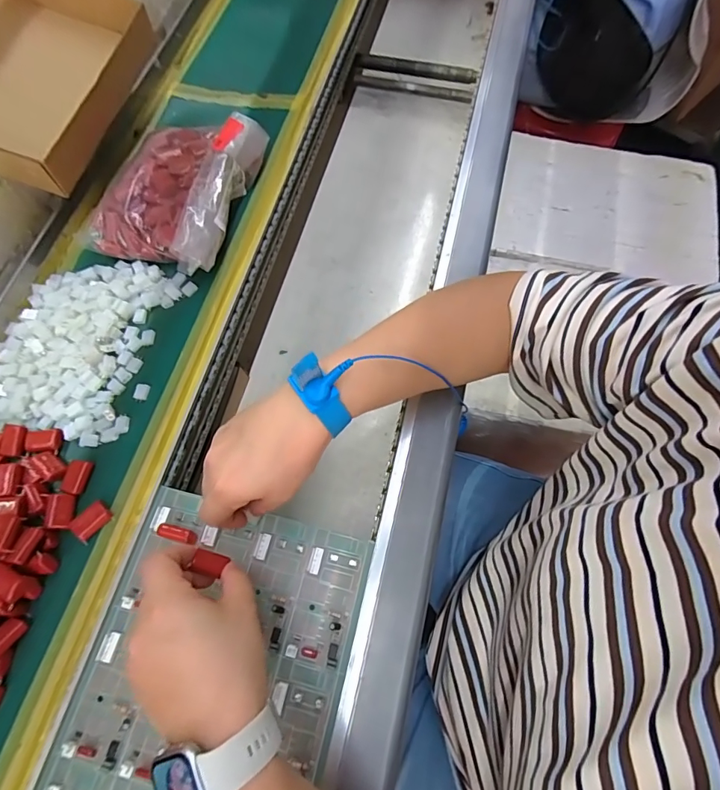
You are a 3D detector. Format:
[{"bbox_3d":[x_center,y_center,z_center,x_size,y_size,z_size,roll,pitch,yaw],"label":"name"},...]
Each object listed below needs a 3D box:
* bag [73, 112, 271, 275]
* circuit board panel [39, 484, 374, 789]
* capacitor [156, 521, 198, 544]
[{"bbox_3d":[-0.186,-0.207,0.448,0.141,0.055,0.179,15,70,6],"label":"bag"},{"bbox_3d":[-0.114,0.228,0.313,0.182,0.013,0.283,13,70,7],"label":"circuit board panel"},{"bbox_3d":[-0.147,0.111,0.351,0.030,0.014,0.010,13,70,5],"label":"capacitor"}]

